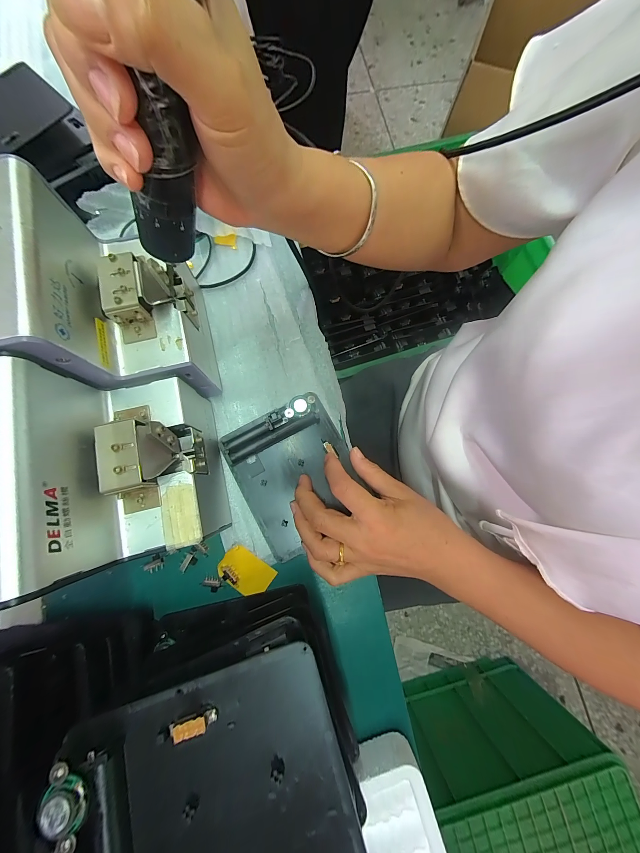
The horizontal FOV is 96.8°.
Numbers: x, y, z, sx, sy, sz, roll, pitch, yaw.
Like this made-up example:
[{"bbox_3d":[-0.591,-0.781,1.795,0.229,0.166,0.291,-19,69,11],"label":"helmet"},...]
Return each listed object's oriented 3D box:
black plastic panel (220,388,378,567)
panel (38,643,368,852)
[{"bbox_3d":[-0.023,0.042,0.274,0.107,0.022,0.129,-29,81,-7],"label":"black plastic panel"},{"bbox_3d":[-0.048,0.181,0.130,0.122,0.023,0.104,-16,79,-5],"label":"panel"}]

